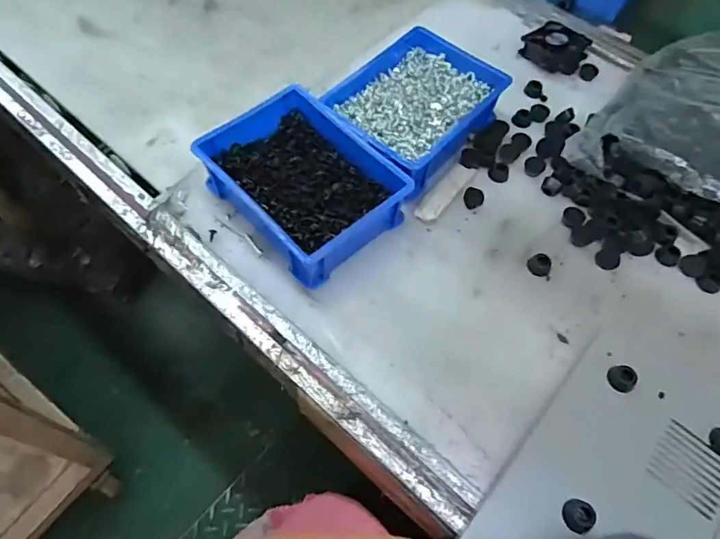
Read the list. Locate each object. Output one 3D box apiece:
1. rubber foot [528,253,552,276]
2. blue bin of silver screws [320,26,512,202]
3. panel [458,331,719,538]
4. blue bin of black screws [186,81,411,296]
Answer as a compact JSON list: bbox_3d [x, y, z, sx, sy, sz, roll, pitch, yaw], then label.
[{"bbox_3d":[0.194,-0.006,0.538,0.023,0.010,0.024,31,64,15],"label":"rubber foot"},{"bbox_3d":[0.066,-0.197,0.605,0.155,0.057,0.199,36,65,17],"label":"blue bin of silver screws"},{"bbox_3d":[0.215,0.185,0.421,0.154,0.018,0.268,37,66,18],"label":"panel"},{"bbox_3d":[-0.063,-0.094,0.542,0.147,0.064,0.202,-37,68,-20],"label":"blue bin of black screws"}]

